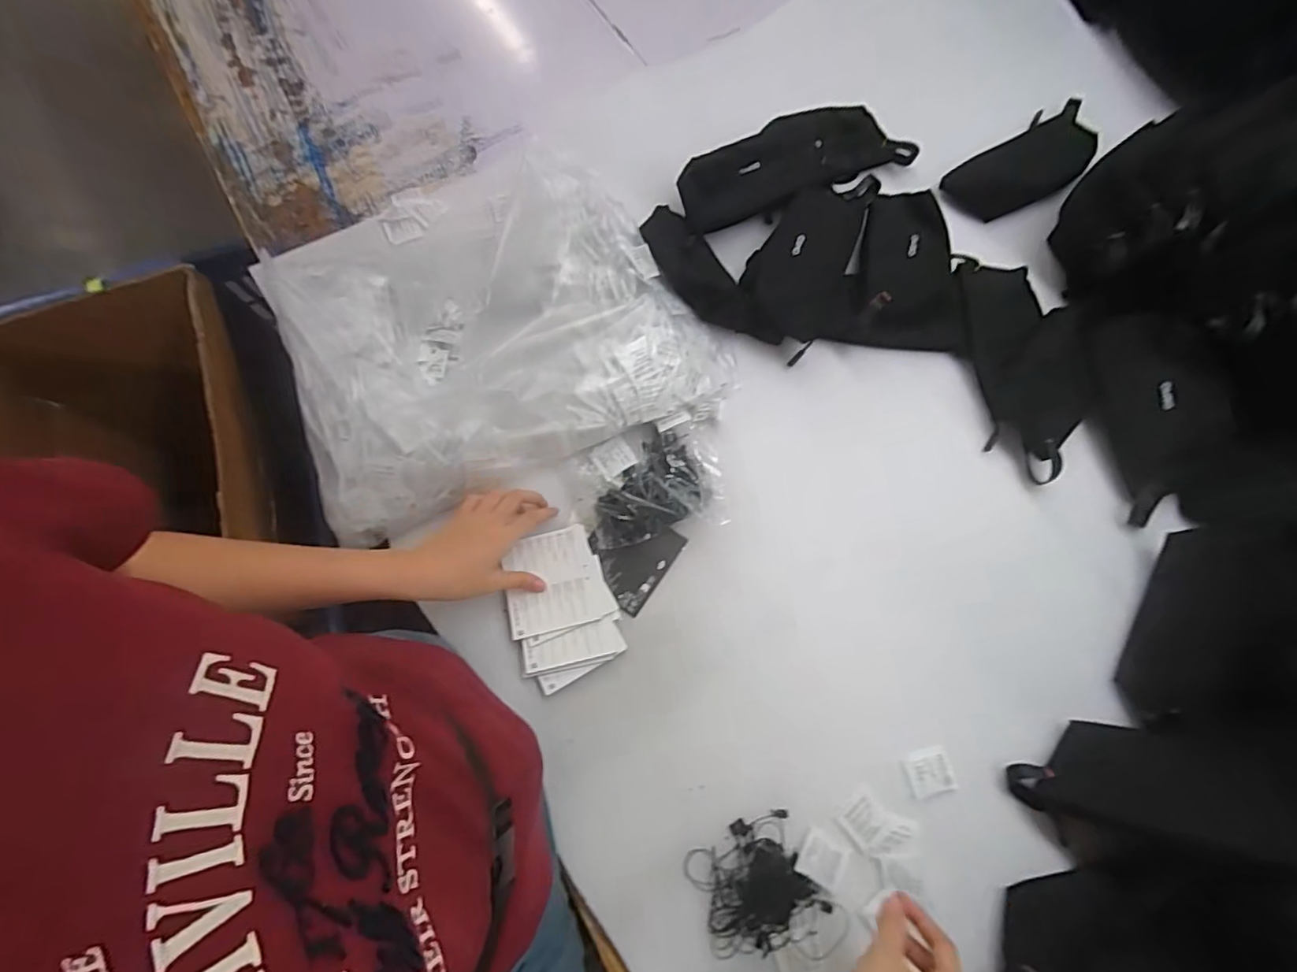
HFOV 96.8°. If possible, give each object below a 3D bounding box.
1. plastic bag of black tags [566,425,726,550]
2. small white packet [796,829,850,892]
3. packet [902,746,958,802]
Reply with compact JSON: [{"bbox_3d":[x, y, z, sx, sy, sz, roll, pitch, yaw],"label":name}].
[{"bbox_3d":[-0.002,-0.008,0.618,0.160,0.042,0.130,-10,72,-1],"label":"plastic bag of black tags"},{"bbox_3d":[0.156,0.333,0.513,0.040,0.005,0.038,28,75,11],"label":"small white packet"},{"bbox_3d":[0.262,0.267,0.536,0.041,0.004,0.039,-15,72,-3],"label":"packet"}]

